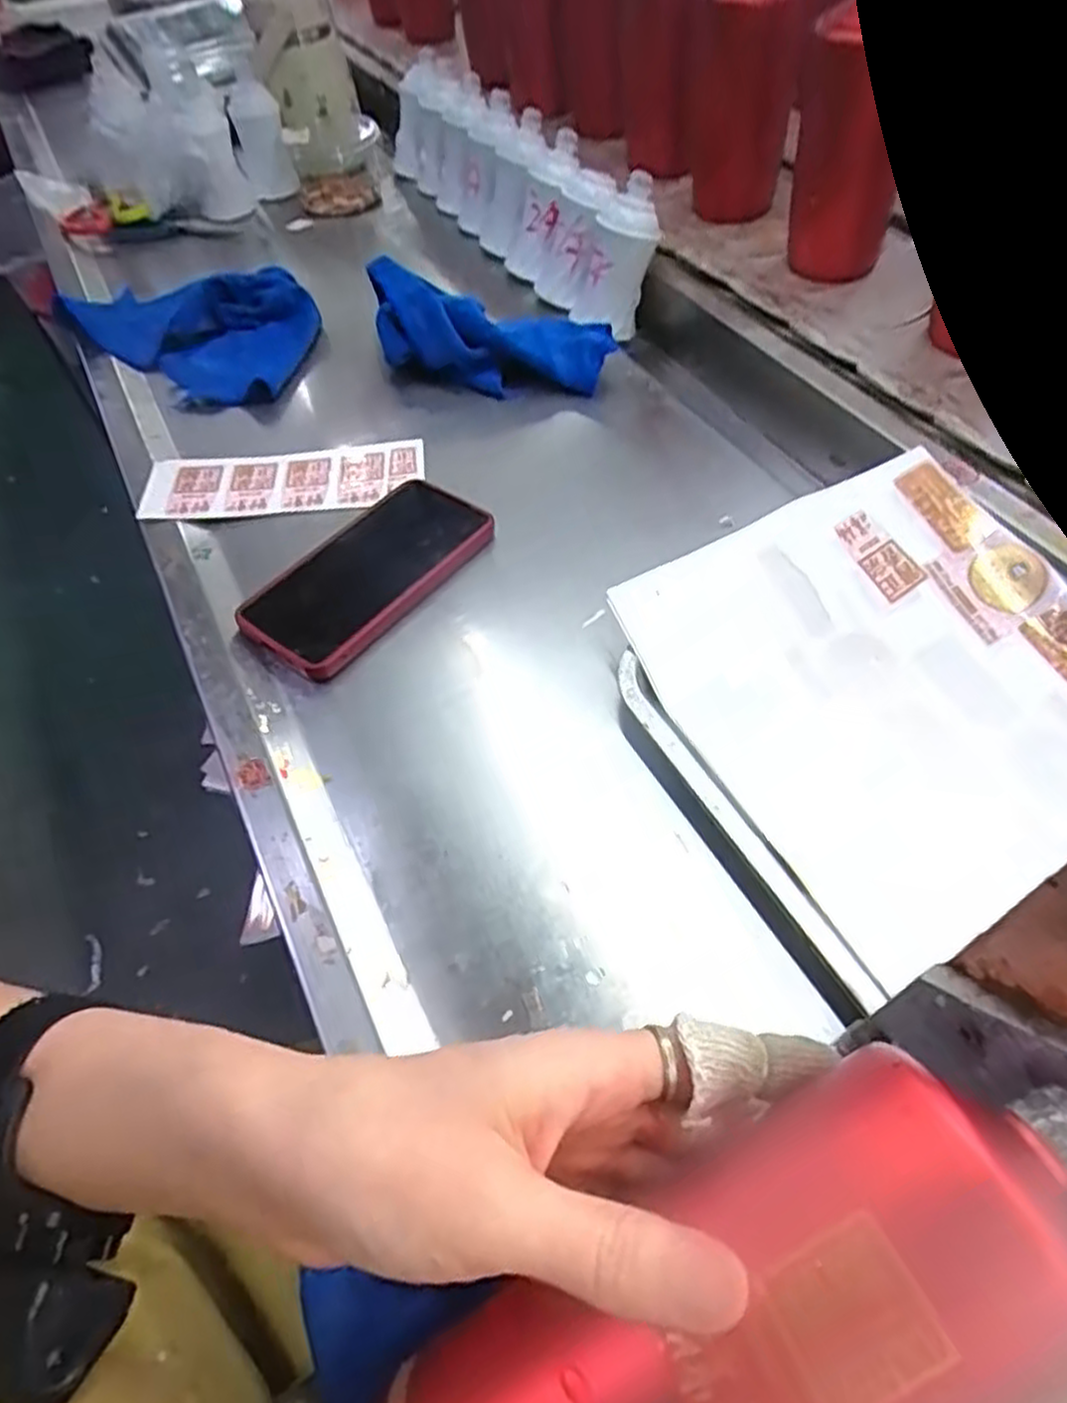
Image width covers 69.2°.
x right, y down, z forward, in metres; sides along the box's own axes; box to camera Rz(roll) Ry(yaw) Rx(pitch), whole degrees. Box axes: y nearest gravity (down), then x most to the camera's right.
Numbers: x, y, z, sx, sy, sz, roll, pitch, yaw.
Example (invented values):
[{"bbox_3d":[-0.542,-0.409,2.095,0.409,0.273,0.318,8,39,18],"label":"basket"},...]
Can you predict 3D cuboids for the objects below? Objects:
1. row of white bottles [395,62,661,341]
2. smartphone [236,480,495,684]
[{"bbox_3d":[-0.026,-0.522,0.782,0.082,0.099,0.471,-23,56,-12],"label":"row of white bottles"},{"bbox_3d":[-0.107,-0.086,0.495,0.087,0.015,0.163,33,63,25],"label":"smartphone"}]

